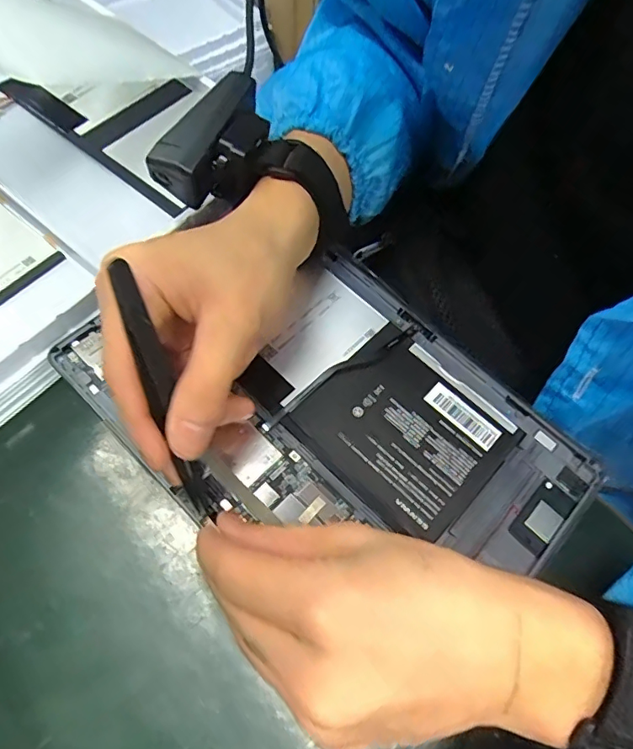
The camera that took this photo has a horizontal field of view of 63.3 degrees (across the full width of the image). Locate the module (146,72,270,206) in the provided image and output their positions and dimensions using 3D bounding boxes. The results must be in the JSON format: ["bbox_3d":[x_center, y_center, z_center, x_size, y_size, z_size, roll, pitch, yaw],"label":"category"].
[{"bbox_3d":[-0.058,-0.128,0.273,0.030,0.025,0.071,30,85,9],"label":"module"}]

